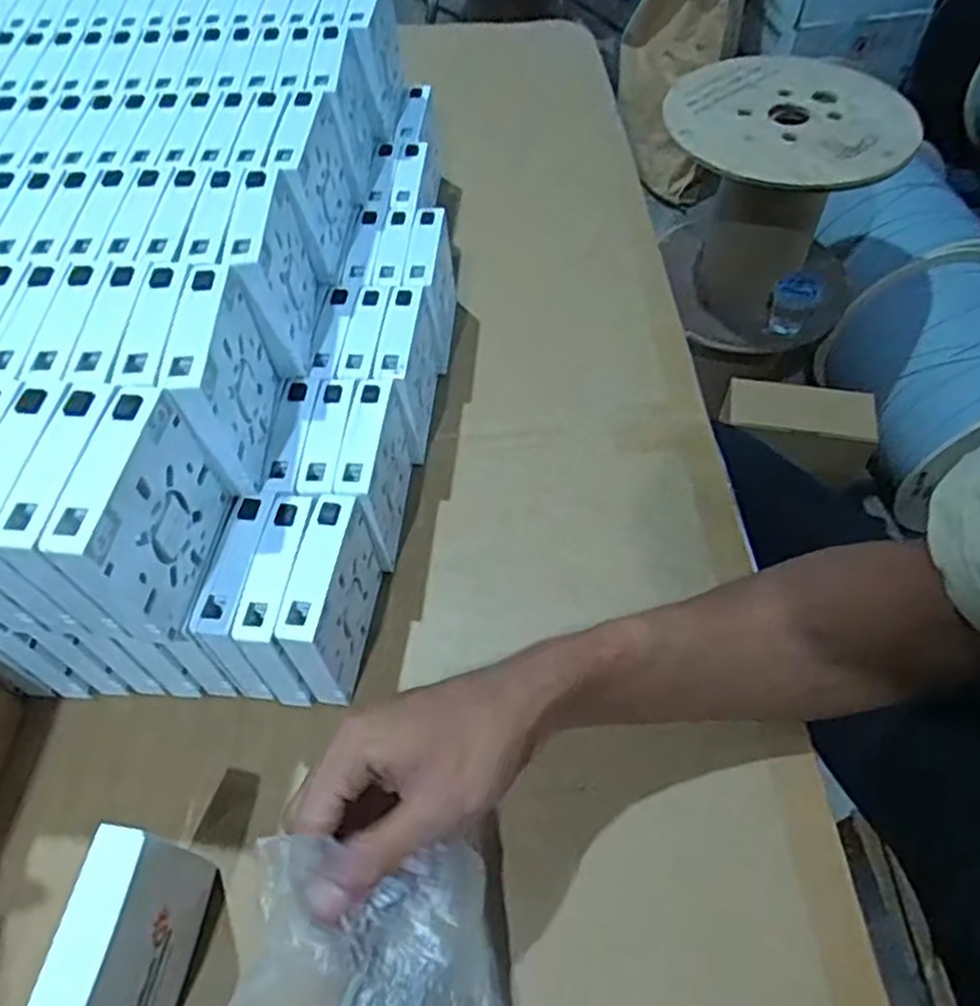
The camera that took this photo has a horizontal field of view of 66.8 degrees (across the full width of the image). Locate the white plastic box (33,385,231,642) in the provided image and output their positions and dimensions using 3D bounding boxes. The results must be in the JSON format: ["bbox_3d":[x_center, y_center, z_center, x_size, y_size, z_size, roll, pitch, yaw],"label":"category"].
[{"bbox_3d":[-0.156,0.008,0.340,0.024,0.088,0.090,6,56,5],"label":"white plastic box"}]

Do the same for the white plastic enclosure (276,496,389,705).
[{"bbox_3d":[-0.085,0.056,0.411,0.024,0.087,0.087,6,56,5],"label":"white plastic enclosure"}]

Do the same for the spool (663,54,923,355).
[{"bbox_3d":[0.428,-0.459,1.184,0.338,0.324,0.339,20,59,14],"label":"spool"}]

